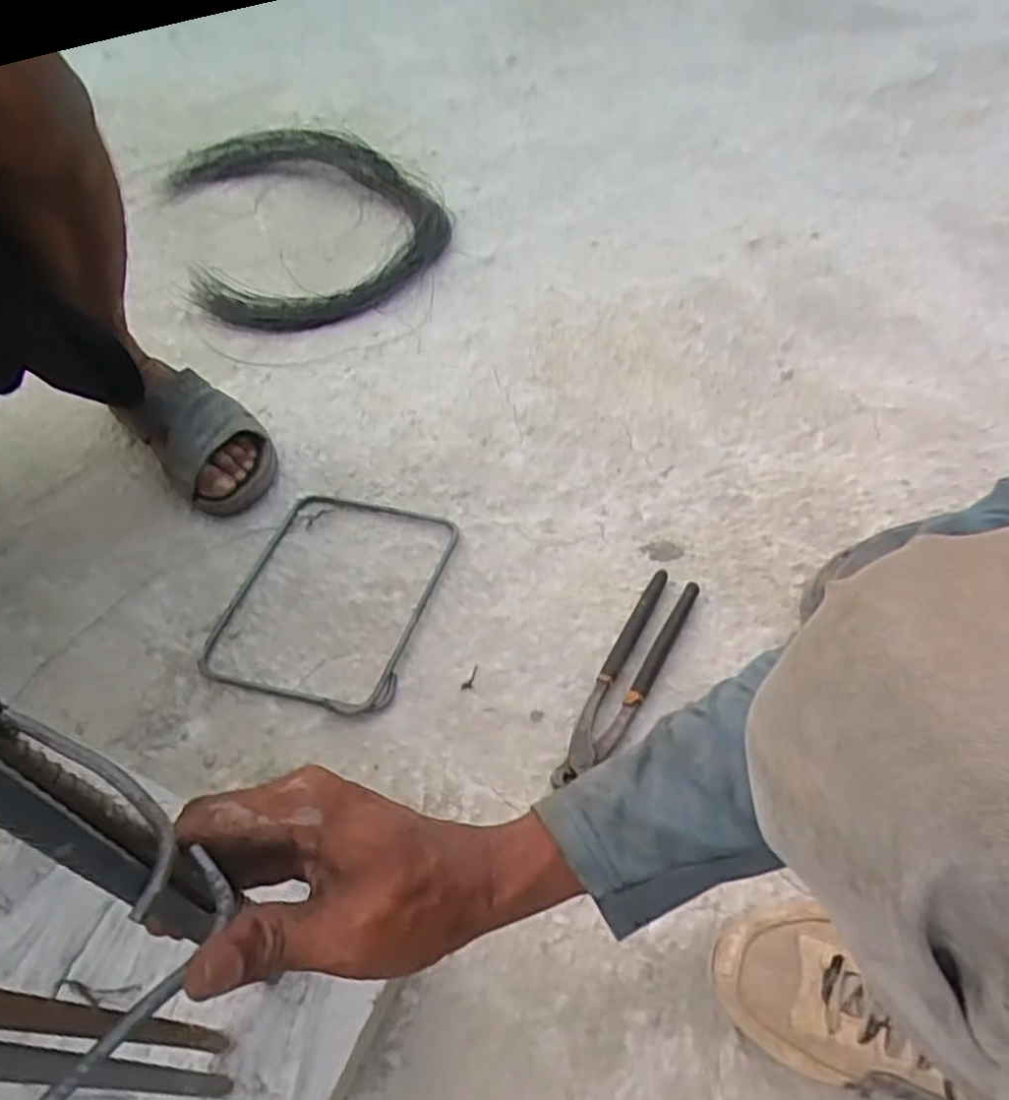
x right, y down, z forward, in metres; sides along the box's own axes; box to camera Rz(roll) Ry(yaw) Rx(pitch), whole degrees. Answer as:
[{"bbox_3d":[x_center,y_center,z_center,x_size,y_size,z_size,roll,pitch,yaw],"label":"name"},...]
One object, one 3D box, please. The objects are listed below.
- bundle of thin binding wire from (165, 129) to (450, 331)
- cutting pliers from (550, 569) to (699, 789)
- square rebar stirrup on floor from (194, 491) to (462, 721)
[{"bbox_3d":[-0.294,-0.507,1.101,0.366,0.040,0.553,-18,54,-12],"label":"bundle of thin binding wire"},{"bbox_3d":[0.105,0.103,0.626,0.043,0.018,0.217,23,56,19],"label":"cutting pliers"},{"bbox_3d":[-0.154,0.037,0.682,0.175,0.015,0.221,12,54,11],"label":"square rebar stirrup on floor"}]

